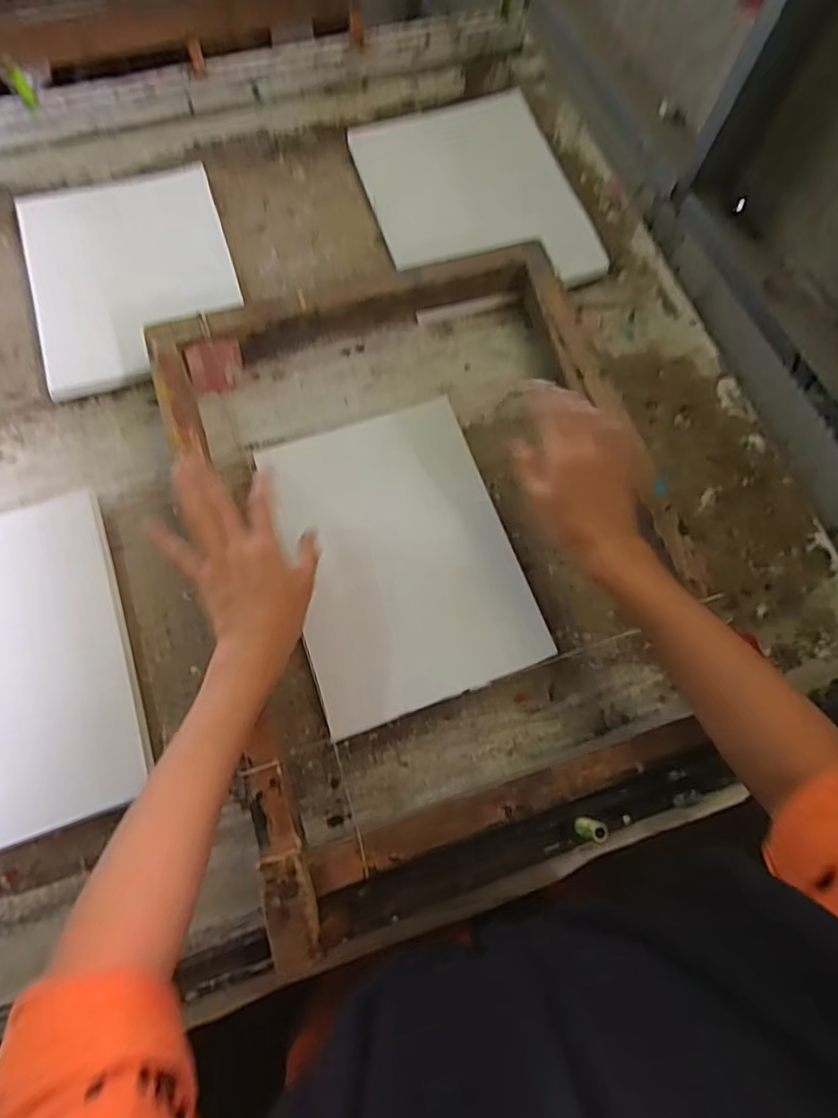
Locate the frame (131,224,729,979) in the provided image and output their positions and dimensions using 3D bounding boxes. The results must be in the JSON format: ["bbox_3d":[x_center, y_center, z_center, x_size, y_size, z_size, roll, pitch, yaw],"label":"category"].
[{"bbox_3d":[0.018,-0.026,0.497,0.396,0.036,0.531,-16,72,-8],"label":"frame"}]

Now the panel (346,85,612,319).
[{"bbox_3d":[0.061,-0.410,0.669,0.218,0.016,0.292,-18,75,-3],"label":"panel"}]

